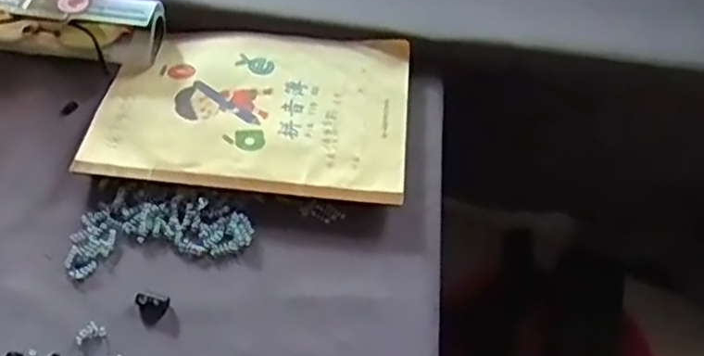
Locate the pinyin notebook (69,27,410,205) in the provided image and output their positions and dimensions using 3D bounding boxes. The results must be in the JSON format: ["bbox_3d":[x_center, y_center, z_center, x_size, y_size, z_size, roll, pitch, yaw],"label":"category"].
[{"bbox_3d":[-0.065,-0.050,0.476,0.201,0.008,0.140,6,53,0],"label":"pinyin notebook"}]

